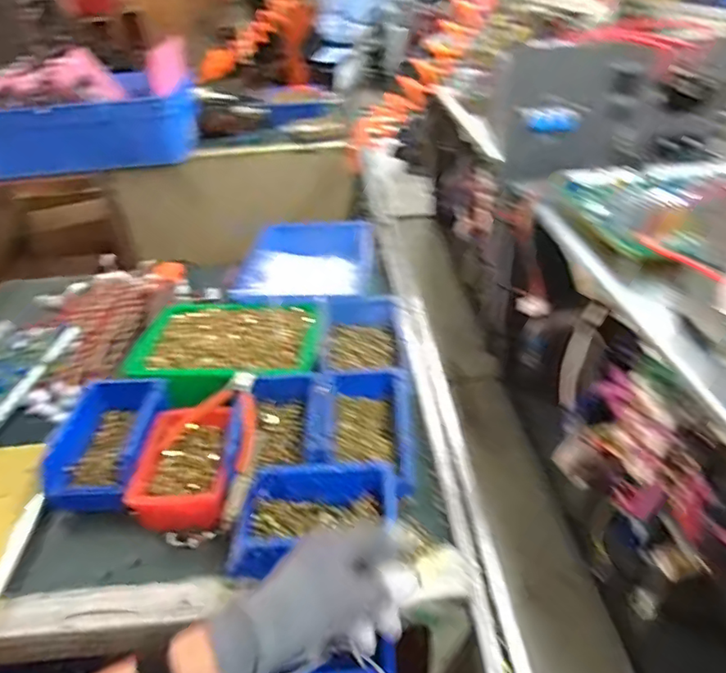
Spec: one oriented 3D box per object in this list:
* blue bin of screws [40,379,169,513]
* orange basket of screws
[{"bbox_3d":[-0.304,0.121,0.668,0.112,0.058,0.156,0,36,5],"label":"blue bin of screws"},{"bbox_3d":[-0.183,0.132,0.650,0.118,0.068,0.173,-3,36,1],"label":"orange basket of screws"}]

